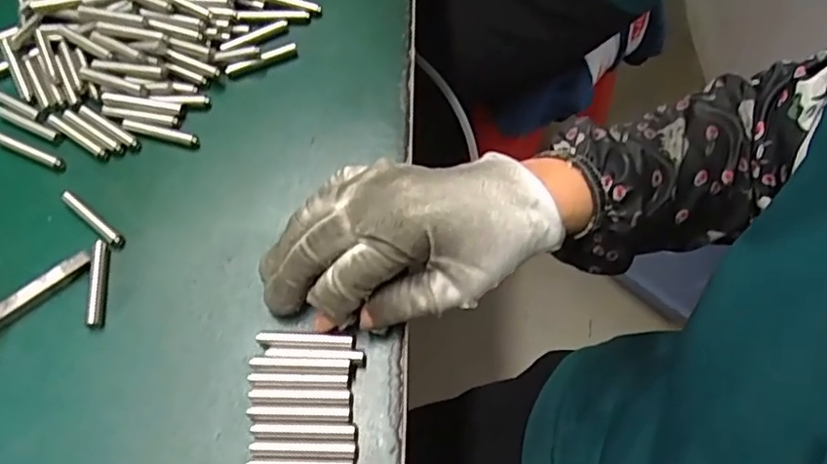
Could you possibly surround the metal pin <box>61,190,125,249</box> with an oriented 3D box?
[{"bbox_3d":[-0.181,-0.007,0.337,0.051,0.006,0.008,36,68,17],"label":"metal pin"}]

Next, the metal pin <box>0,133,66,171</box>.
[{"bbox_3d":[-0.230,-0.049,0.357,0.052,0.004,0.007,23,62,11],"label":"metal pin"}]

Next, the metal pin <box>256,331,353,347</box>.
[{"bbox_3d":[-0.054,0.053,0.298,0.048,0.004,0.007,2,60,6],"label":"metal pin"}]

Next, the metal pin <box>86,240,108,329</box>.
[{"bbox_3d":[-0.166,0.027,0.316,0.008,0.008,0.048,-7,63,-4],"label":"metal pin"}]

